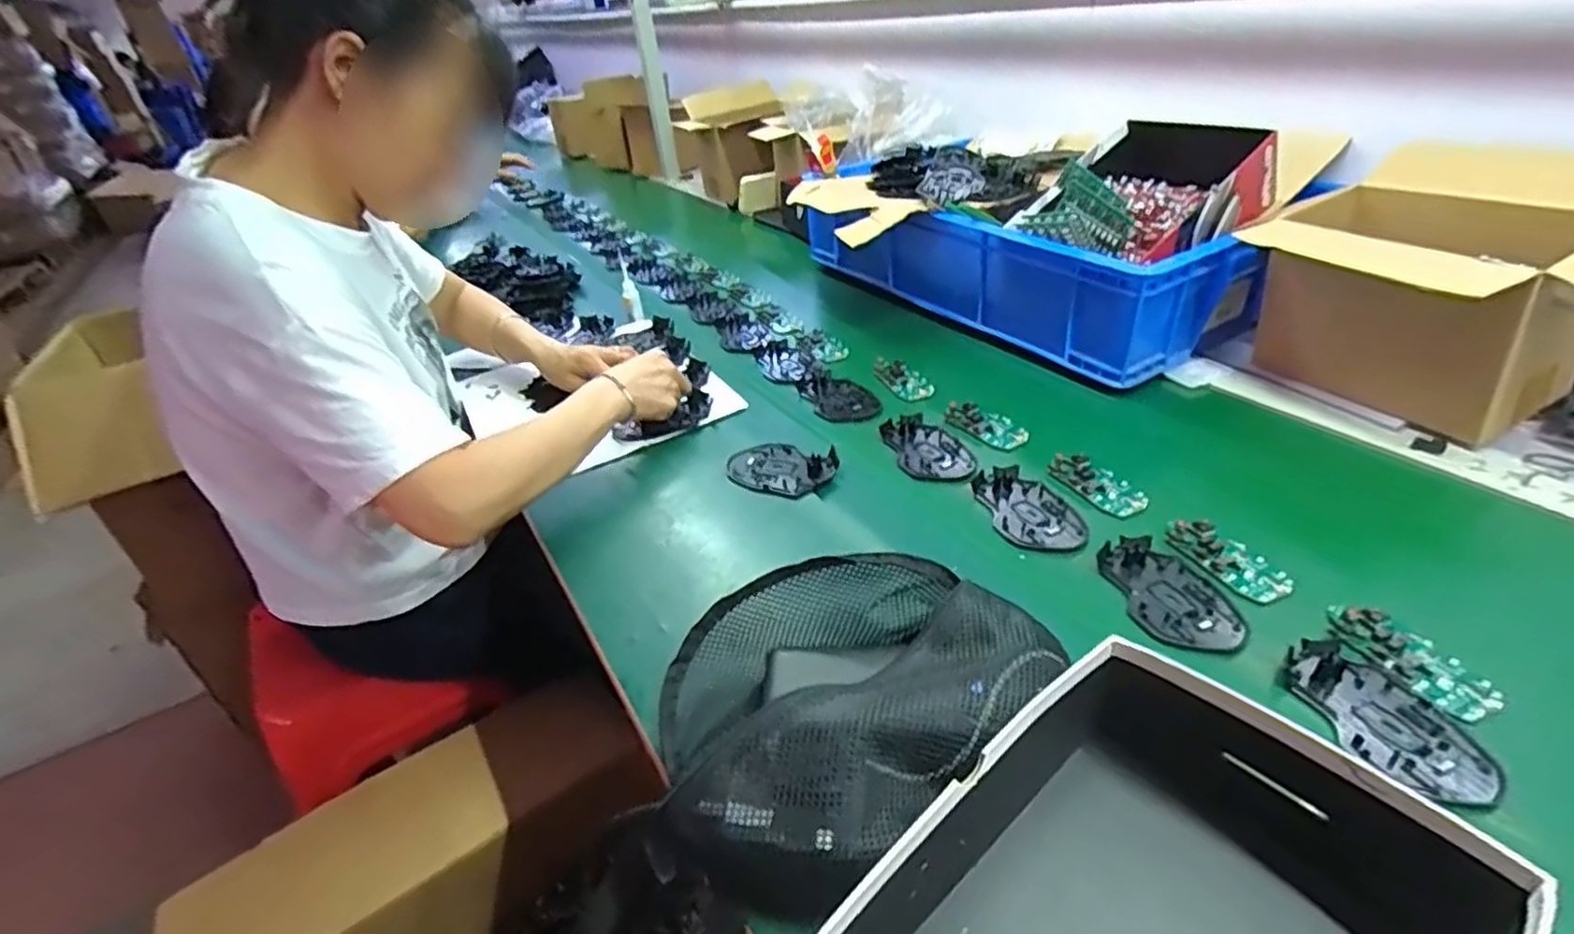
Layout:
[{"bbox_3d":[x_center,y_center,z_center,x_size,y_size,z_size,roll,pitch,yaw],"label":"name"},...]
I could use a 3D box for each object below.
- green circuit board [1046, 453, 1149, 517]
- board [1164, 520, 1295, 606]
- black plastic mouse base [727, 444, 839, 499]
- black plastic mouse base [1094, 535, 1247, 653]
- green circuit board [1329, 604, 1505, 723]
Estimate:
[{"bbox_3d":[0.289,0.015,0.663,0.044,0.013,0.091,-22,37,-22],"label":"green circuit board"},{"bbox_3d":[0.352,0.071,0.567,0.047,0.013,0.091,-22,37,-22],"label":"board"},{"bbox_3d":[-0.007,0.000,0.731,0.114,0.018,0.070,10,37,23],"label":"black plastic mouse base"},{"bbox_3d":[0.293,0.095,0.547,0.069,0.012,0.113,-9,34,-4],"label":"black plastic mouse base"},{"bbox_3d":[0.417,0.126,0.477,0.046,0.010,0.097,-17,35,-16],"label":"green circuit board"}]

